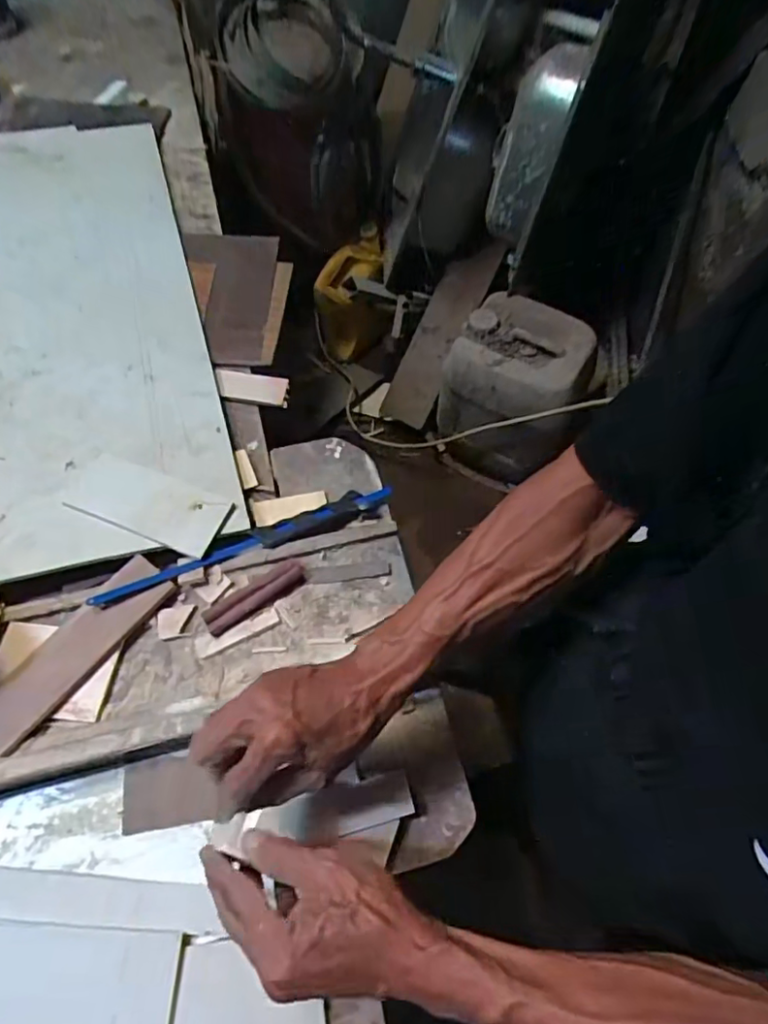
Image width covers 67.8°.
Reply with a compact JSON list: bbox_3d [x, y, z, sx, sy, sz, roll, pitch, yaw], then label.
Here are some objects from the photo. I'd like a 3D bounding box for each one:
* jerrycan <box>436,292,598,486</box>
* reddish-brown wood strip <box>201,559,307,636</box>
[{"bbox_3d":[0.299,-0.273,1.366,0.311,0.358,0.271,15,64,8],"label":"jerrycan"},{"bbox_3d":[-0.120,0.078,0.534,0.098,0.012,0.027,-32,67,-16],"label":"reddish-brown wood strip"}]

